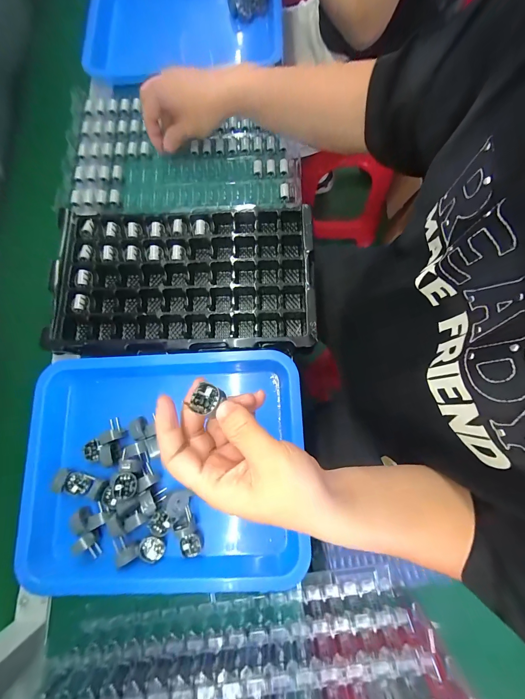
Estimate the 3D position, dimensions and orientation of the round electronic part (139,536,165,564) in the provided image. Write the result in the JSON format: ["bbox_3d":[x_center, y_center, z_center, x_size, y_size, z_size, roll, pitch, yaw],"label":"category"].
[{"bbox_3d":[-0.130,0.234,0.344,0.028,0.013,0.023,42,84,11],"label":"round electronic part"}]

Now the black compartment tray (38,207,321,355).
[{"bbox_3d":[-0.110,-0.096,0.414,0.346,0.041,0.200,-2,78,4],"label":"black compartment tray"}]

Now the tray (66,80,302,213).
[{"bbox_3d":[-0.127,-0.313,0.467,0.363,0.030,0.231,-1,76,2],"label":"tray"}]

